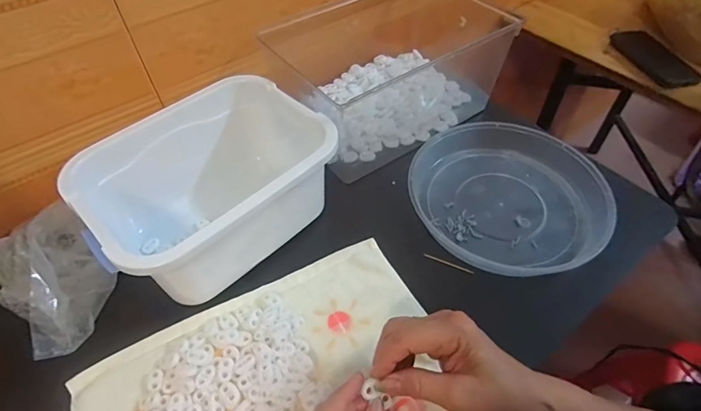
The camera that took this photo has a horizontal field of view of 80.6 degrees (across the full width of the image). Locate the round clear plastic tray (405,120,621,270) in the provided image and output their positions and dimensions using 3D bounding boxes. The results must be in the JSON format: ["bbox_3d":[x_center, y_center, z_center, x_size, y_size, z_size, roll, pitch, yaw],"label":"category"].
[{"bbox_3d":[0.191,-0.020,0.510,0.228,0.045,0.209,-1,50,1],"label":"round clear plastic tray"}]

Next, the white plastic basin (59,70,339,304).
[{"bbox_3d":[-0.152,-0.020,0.467,0.186,0.117,0.246,37,61,27],"label":"white plastic basin"}]

